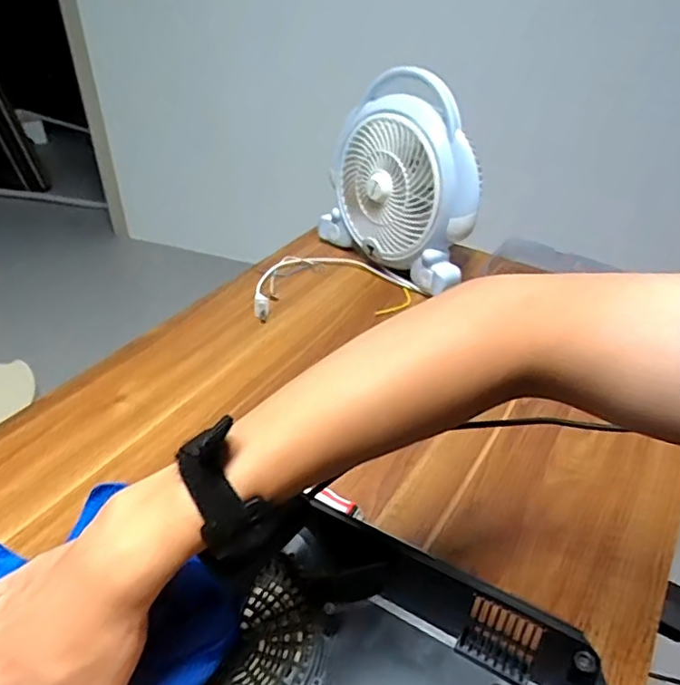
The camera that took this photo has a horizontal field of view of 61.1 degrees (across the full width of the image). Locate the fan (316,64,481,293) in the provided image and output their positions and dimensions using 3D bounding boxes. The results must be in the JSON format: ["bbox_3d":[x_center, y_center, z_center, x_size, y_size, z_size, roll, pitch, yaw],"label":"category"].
[{"bbox_3d":[0.082,-0.211,0.766,0.086,0.232,0.243,-24,44,-30],"label":"fan"}]

